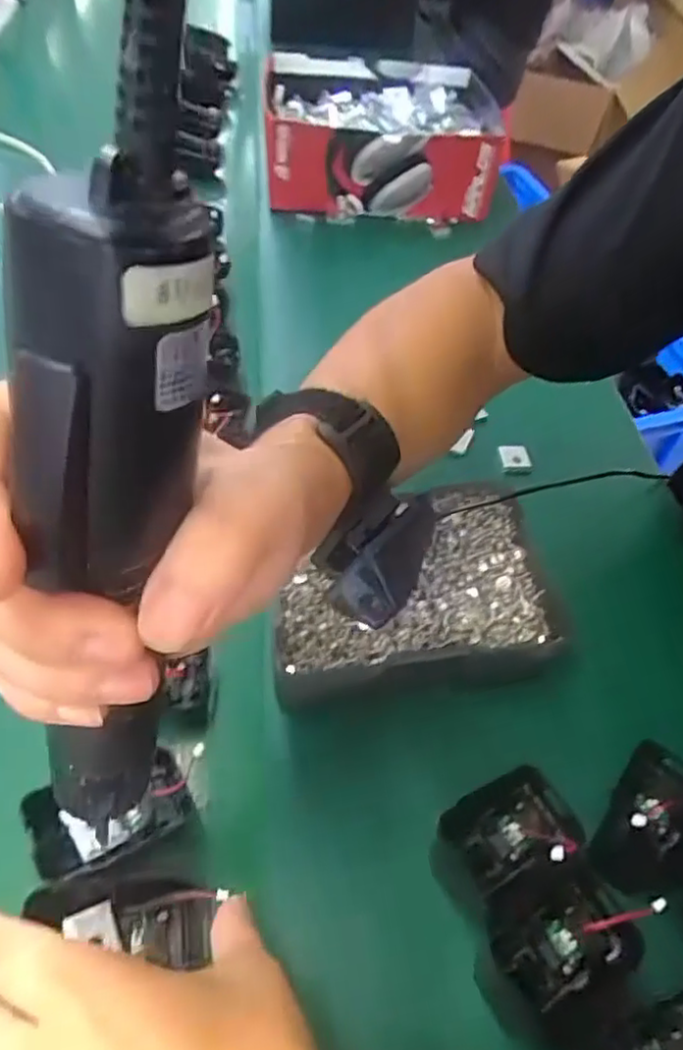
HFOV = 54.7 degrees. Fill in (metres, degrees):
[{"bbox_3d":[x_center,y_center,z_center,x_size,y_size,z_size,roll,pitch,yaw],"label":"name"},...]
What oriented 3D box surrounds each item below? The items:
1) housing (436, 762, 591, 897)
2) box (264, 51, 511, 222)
[{"bbox_3d":[0.080,0.144,0.314,0.064,0.017,0.043,-15,51,-16],"label":"housing"},{"bbox_3d":[0.045,-0.447,0.745,0.251,0.101,0.235,-2,48,-5],"label":"box"}]

